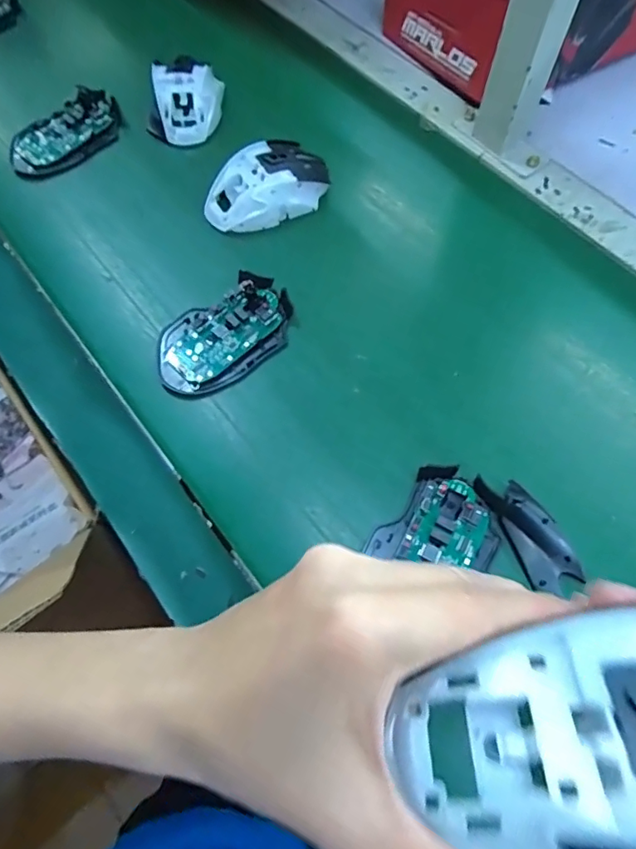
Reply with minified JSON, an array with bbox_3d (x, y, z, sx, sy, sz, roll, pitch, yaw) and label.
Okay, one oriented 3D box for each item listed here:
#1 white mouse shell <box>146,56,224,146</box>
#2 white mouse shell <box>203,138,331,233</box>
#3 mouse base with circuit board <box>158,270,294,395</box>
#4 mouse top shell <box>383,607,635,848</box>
[{"bbox_3d":[-0.131,-0.319,0.496,0.069,0.036,0.093,2,65,0],"label":"white mouse shell"},{"bbox_3d":[-0.045,-0.212,0.449,0.112,0.034,0.060,-31,69,-14],"label":"white mouse shell"},{"bbox_3d":[-0.071,-0.071,0.395,0.110,0.020,0.072,-31,69,-14],"label":"mouse base with circuit board"},{"bbox_3d":[0.082,0.086,0.133,0.104,0.034,0.066,-10,65,-6],"label":"mouse top shell"}]

